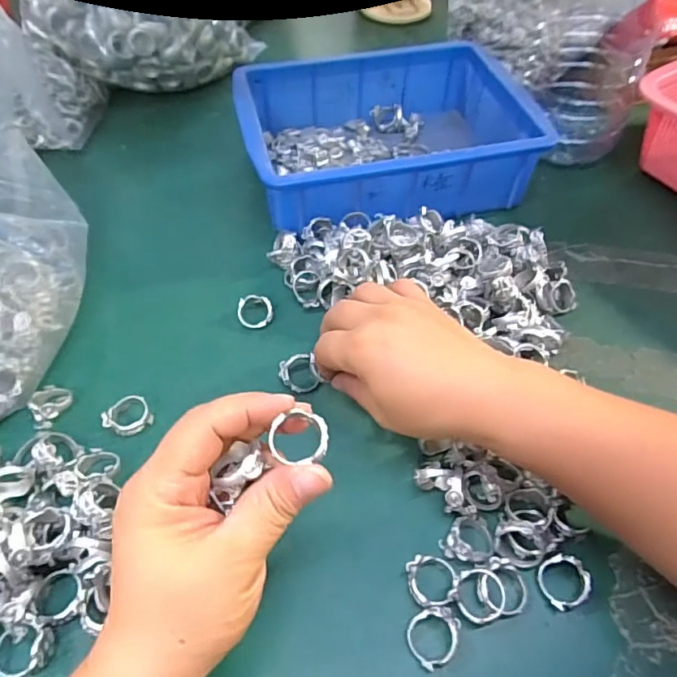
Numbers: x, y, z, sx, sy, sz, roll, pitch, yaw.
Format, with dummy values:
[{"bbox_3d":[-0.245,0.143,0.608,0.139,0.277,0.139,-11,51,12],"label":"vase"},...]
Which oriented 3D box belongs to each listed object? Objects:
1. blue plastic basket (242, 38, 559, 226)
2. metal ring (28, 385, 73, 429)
[{"bbox_3d":[0.039,-0.181,0.468,0.232,0.074,0.174,-11,55,-10],"label":"blue plastic basket"},{"bbox_3d":[-0.186,0.041,0.336,0.023,0.014,0.030,-20,57,-16],"label":"metal ring"}]

